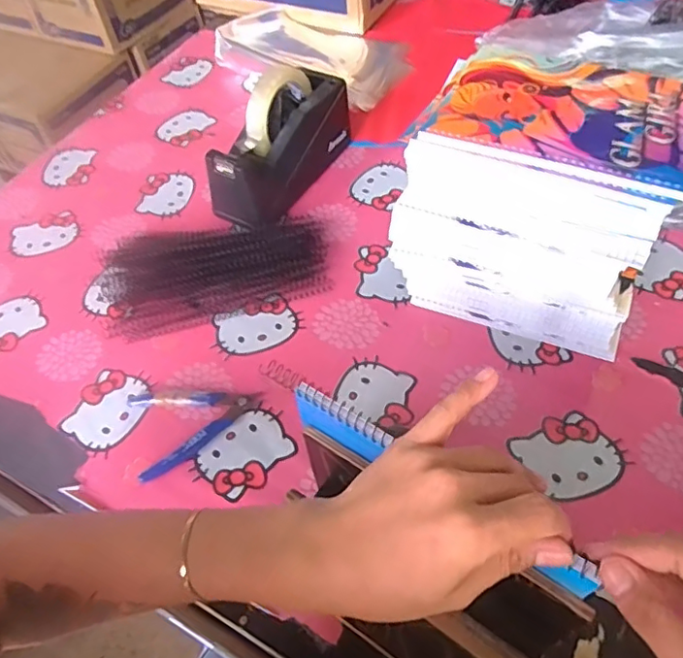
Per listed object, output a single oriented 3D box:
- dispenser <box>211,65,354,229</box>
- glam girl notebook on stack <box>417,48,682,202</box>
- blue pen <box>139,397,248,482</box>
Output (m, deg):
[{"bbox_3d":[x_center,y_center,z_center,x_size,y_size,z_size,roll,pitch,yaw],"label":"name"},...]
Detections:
[{"bbox_3d":[-0.073,-0.215,0.649,0.075,0.120,0.202,22,59,20],"label":"dispenser"},{"bbox_3d":[0.180,-0.173,0.448,0.196,0.008,0.144,20,58,19],"label":"glam girl notebook on stack"},{"bbox_3d":[-0.127,0.099,0.497,0.108,0.009,0.015,-39,60,-21],"label":"blue pen"}]

